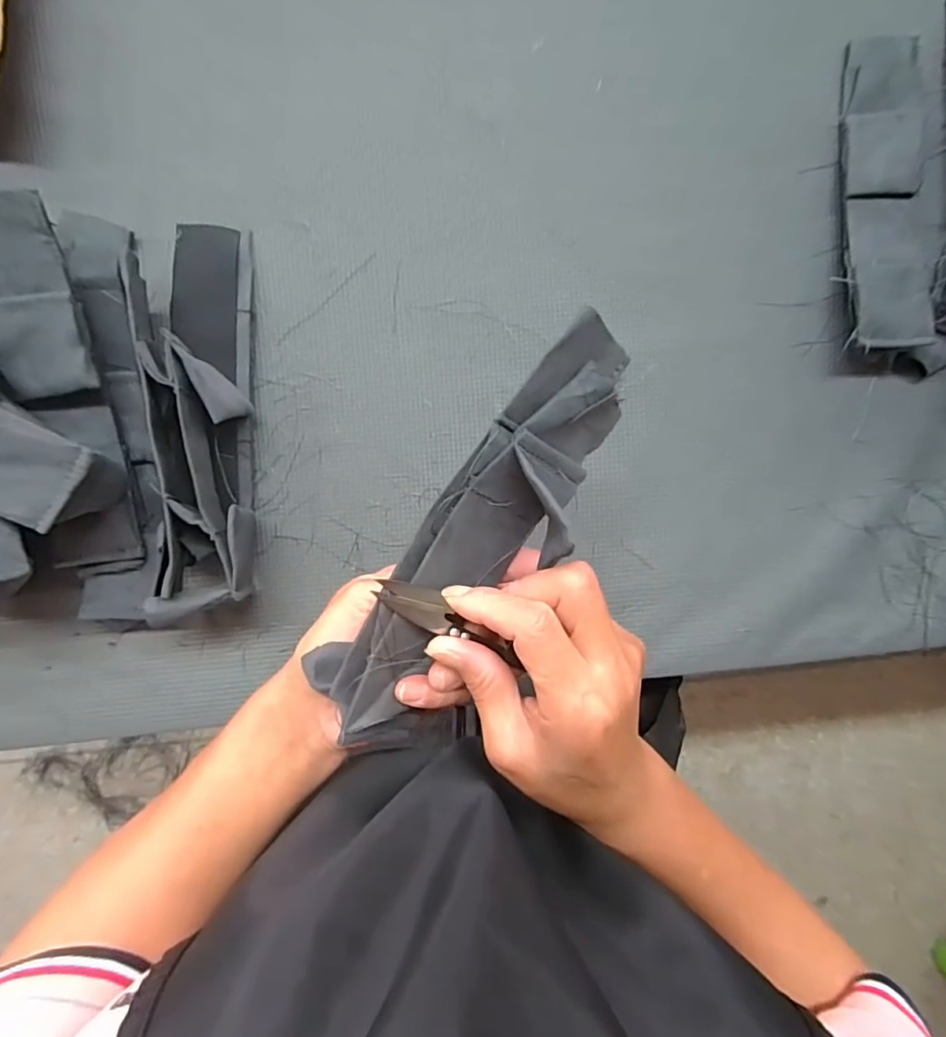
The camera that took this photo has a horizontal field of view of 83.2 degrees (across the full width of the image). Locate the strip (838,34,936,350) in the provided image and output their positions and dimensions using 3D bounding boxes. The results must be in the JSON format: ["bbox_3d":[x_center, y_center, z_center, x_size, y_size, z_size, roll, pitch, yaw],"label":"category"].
[{"bbox_3d":[0.264,-0.208,0.339,0.052,0.012,0.200,2,84,1],"label":"strip"}]

